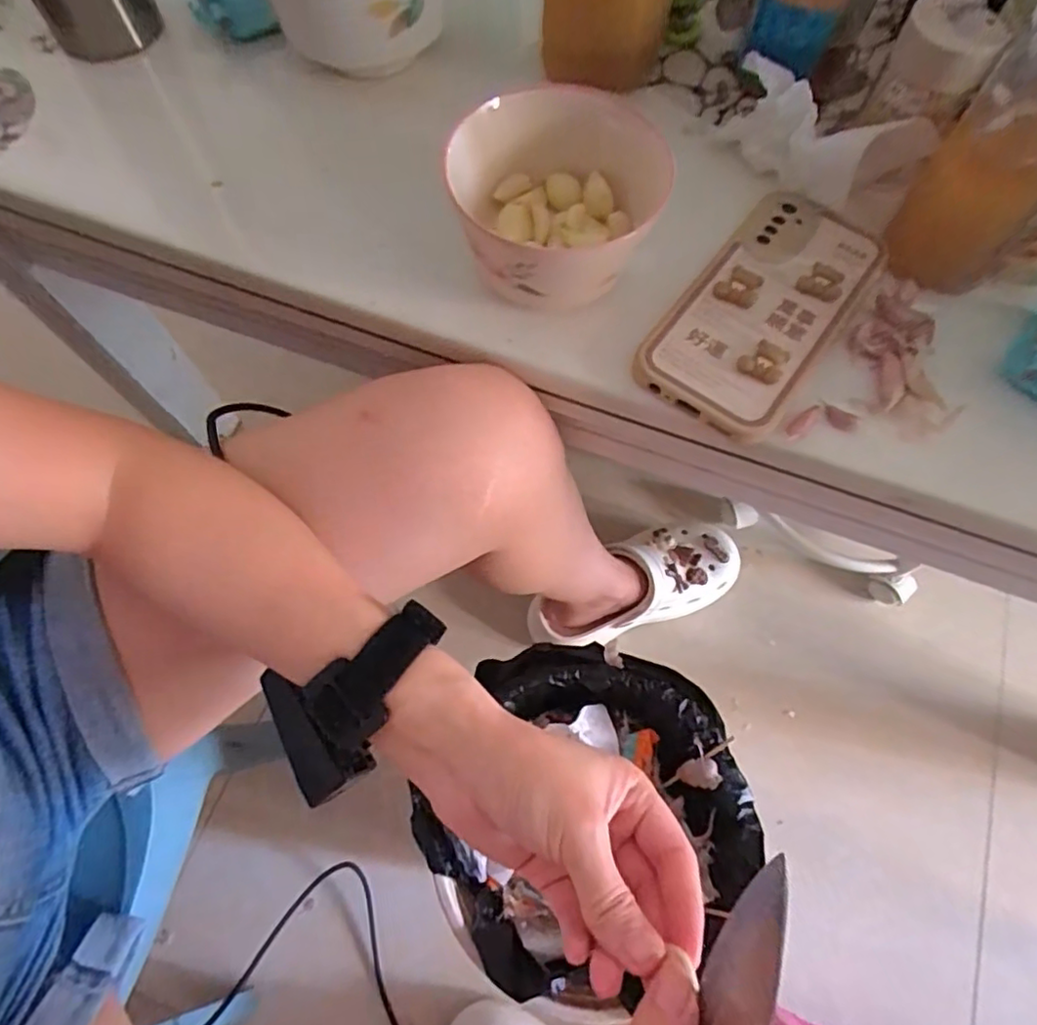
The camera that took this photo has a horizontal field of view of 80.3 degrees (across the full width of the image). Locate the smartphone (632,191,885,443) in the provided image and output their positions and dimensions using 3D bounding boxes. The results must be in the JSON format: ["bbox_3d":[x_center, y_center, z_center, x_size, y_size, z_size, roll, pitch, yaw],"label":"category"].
[{"bbox_3d":[0.135,-0.114,0.334,0.077,0.011,0.162,35,72,13],"label":"smartphone"}]

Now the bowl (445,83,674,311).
[{"bbox_3d":[0.019,-0.161,0.324,0.093,0.052,0.105,10,68,4],"label":"bowl"}]

